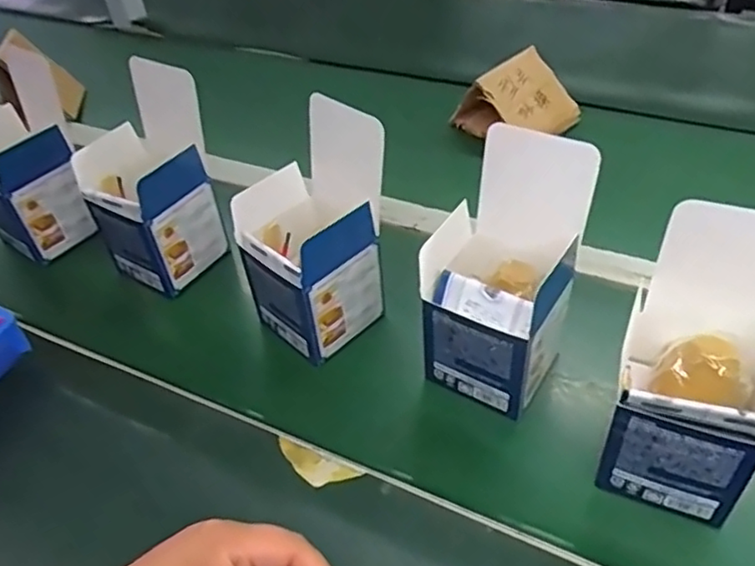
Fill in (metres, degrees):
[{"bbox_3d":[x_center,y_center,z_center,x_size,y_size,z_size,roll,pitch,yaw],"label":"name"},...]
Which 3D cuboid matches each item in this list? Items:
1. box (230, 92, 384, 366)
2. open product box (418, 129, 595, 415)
[{"bbox_3d":[-0.052,-0.039,0.525,0.102,0.163,0.092,-34,49,-26],"label":"box"},{"bbox_3d":[0.092,-0.006,0.470,0.093,0.171,0.104,21,50,26],"label":"open product box"}]

